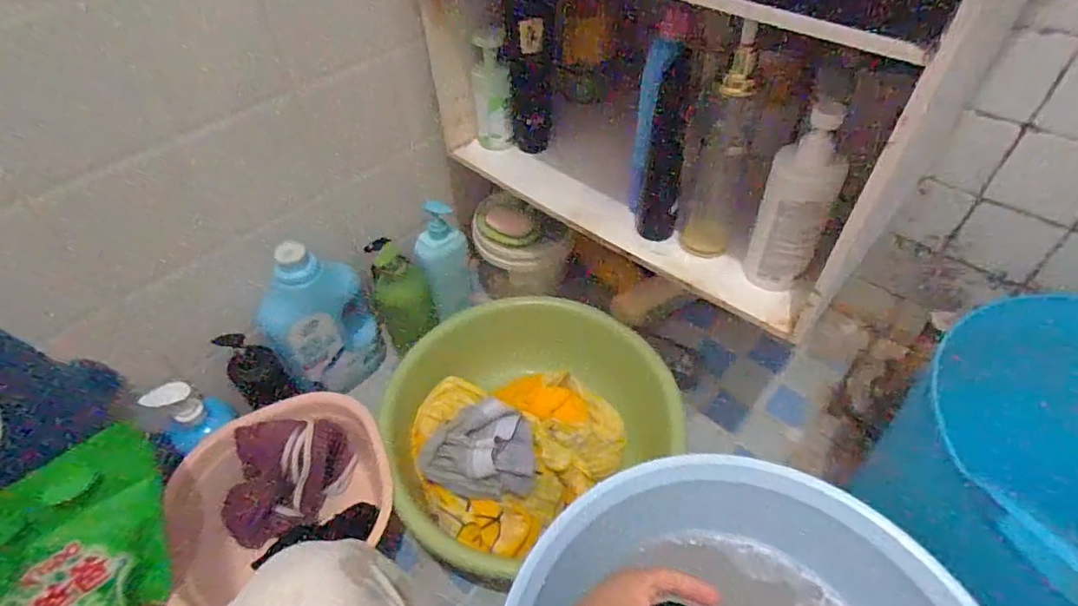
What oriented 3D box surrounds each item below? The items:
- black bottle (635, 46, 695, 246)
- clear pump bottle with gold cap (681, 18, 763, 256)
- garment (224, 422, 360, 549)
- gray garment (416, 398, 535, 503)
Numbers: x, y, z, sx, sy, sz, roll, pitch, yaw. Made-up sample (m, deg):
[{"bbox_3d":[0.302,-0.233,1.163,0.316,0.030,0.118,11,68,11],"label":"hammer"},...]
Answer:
[{"bbox_3d":[0.147,-0.171,0.627,0.045,0.214,0.043,7,48,10],"label":"black bottle"},{"bbox_3d":[0.200,-0.160,0.583,0.053,0.250,0.050,11,48,13],"label":"clear pump bottle with gold cap"},{"bbox_3d":[-0.343,0.231,0.734,0.171,0.094,0.135,-17,48,-12],"label":"garment"},{"bbox_3d":[-0.081,0.201,0.722,0.149,0.068,0.115,-11,47,-7],"label":"gray garment"}]

